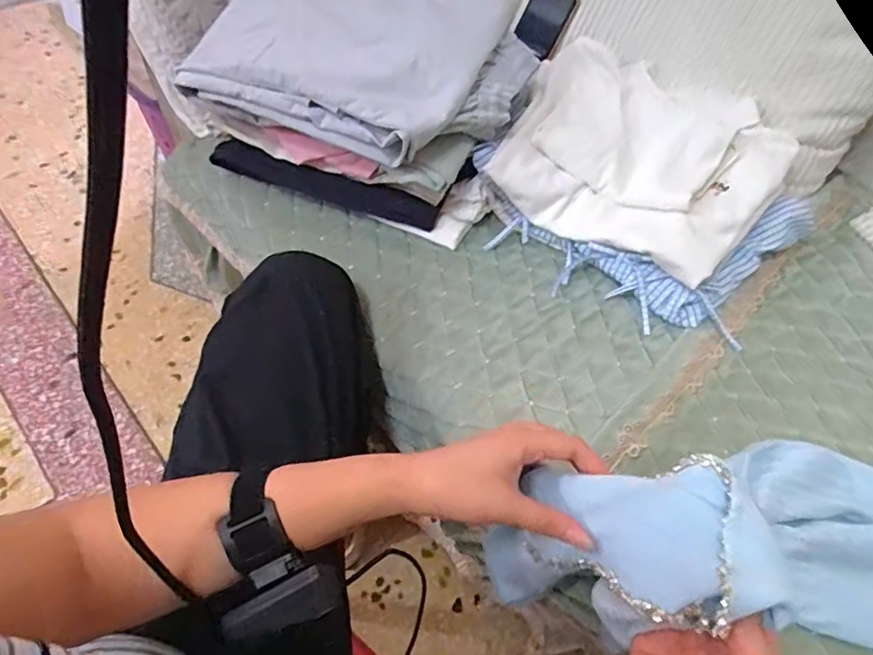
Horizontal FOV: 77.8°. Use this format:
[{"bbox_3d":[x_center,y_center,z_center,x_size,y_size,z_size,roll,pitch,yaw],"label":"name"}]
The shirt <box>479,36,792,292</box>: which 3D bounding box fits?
[{"bbox_3d":[0.262,-0.231,0.700,0.339,0.058,0.321,30,69,14],"label":"shirt"}]

